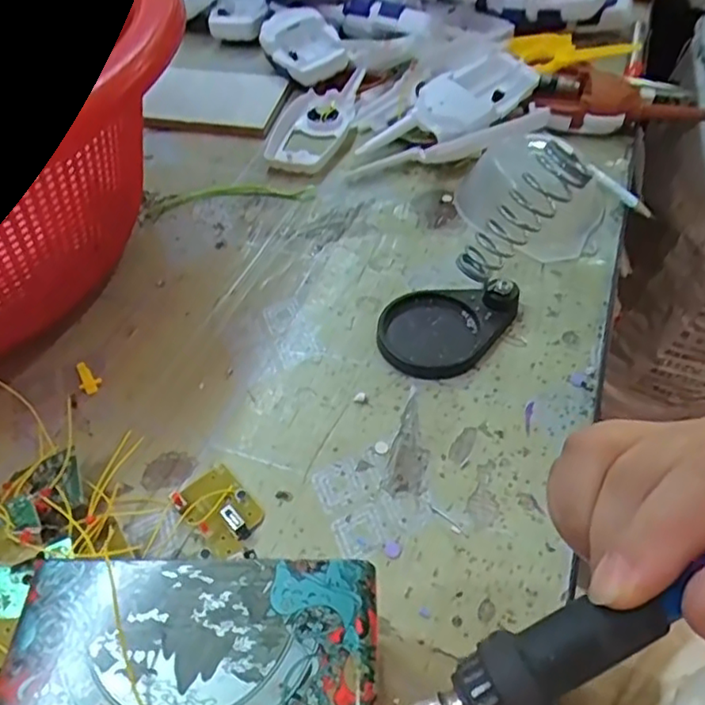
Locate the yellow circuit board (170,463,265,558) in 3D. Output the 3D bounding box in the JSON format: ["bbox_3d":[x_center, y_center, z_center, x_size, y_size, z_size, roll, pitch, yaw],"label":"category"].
[{"bbox_3d":[-0.068,0.081,0.324,0.044,0.008,0.032,35,59,28],"label":"yellow circuit board"}]

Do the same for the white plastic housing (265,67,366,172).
[{"bbox_3d":[-0.035,-0.205,0.555,0.065,0.022,0.133,7,50,8],"label":"white plastic housing"}]

